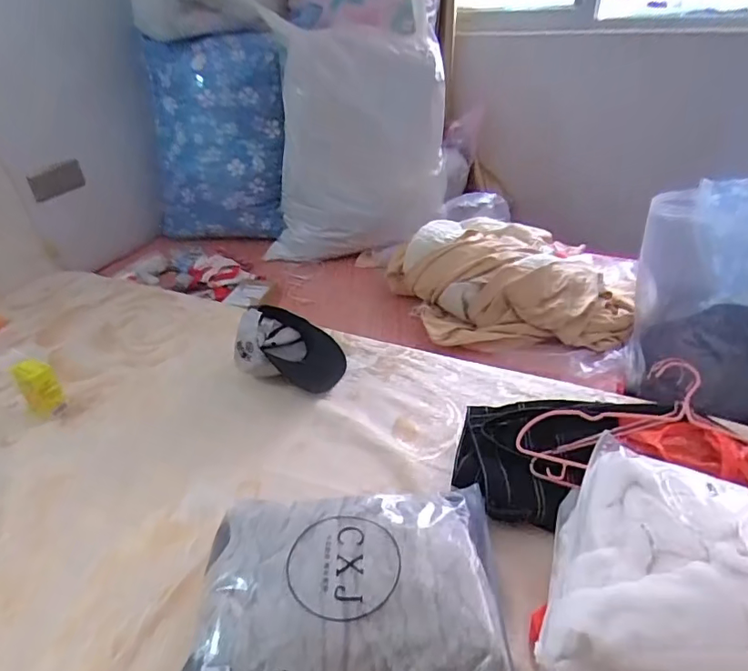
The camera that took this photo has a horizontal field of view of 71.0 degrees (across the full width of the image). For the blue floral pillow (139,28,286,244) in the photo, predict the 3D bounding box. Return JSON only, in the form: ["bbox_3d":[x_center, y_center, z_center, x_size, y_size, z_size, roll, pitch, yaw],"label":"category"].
[{"bbox_3d":[-0.512,-0.592,1.690,0.429,0.691,0.137,8,40,3],"label":"blue floral pillow"}]

